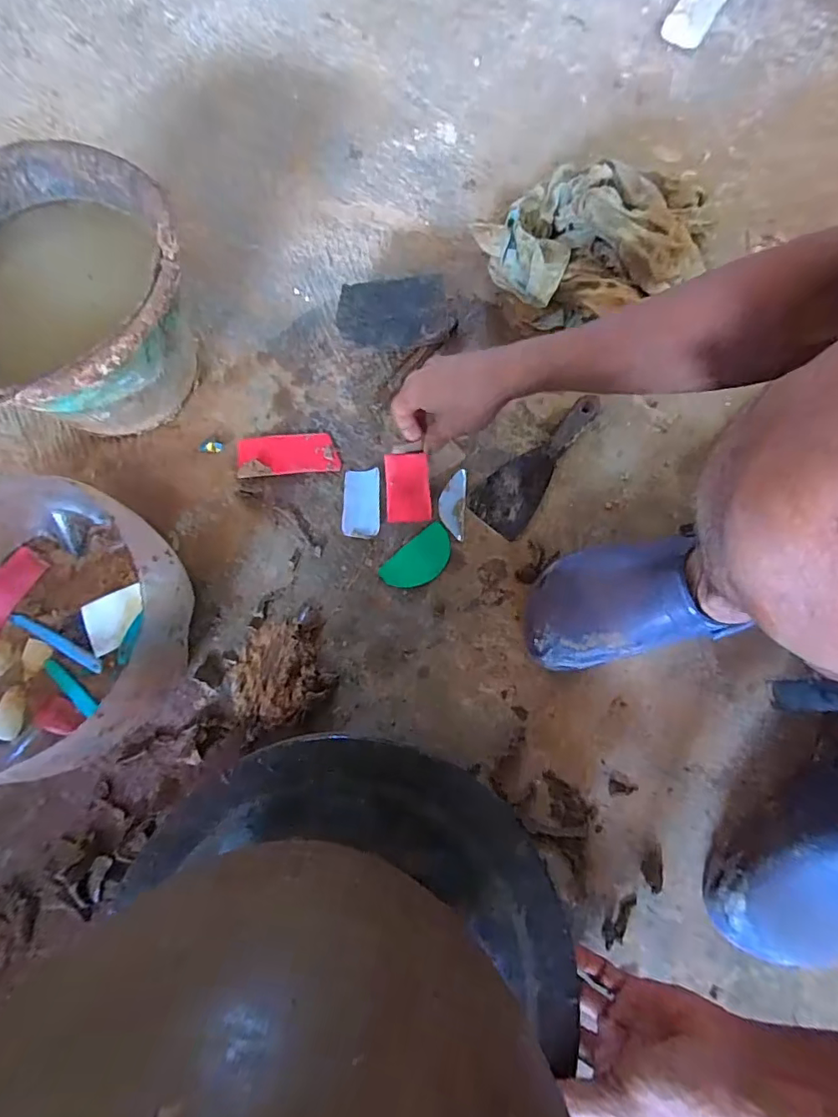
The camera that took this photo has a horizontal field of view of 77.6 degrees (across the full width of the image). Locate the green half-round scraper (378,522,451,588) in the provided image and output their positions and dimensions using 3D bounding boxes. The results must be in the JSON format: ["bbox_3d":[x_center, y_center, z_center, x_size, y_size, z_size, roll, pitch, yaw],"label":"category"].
[{"bbox_3d":[0.002,0.002,0.549,0.082,0.004,0.046,-40,79,-10],"label":"green half-round scraper"}]

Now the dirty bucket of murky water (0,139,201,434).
[{"bbox_3d":[-0.333,-0.233,0.520,0.244,0.166,0.246,0,75,0],"label":"dirty bucket of murky water"}]

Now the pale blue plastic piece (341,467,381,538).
[{"bbox_3d":[-0.061,-0.060,0.559,0.039,0.009,0.074,1,75,0],"label":"pale blue plastic piece"}]

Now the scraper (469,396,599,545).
[{"bbox_3d":[0.130,-0.107,0.563,0.064,0.026,0.175,38,78,9],"label":"scraper"}]

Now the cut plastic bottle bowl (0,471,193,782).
[{"bbox_3d":[-0.330,0.062,0.463,0.251,0.127,0.234,0,75,0],"label":"cut plastic bottle bowl"}]

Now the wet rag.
[{"bbox_3d":[0.209,-0.366,0.592,0.254,0.102,0.181,-24,77,-7],"label":"wet rag"}]

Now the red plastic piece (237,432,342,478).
[{"bbox_3d":[-0.144,-0.116,0.575,0.110,0.006,0.047,-5,77,-4],"label":"red plastic piece"}]

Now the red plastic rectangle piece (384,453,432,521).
[{"bbox_3d":[-0.012,-0.075,0.553,0.046,0.004,0.069,-3,102,-1],"label":"red plastic rectangle piece"}]

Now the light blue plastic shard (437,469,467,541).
[{"bbox_3d":[0.036,-0.059,0.560,0.029,0.004,0.074,5,79,-2],"label":"light blue plastic shard"}]

